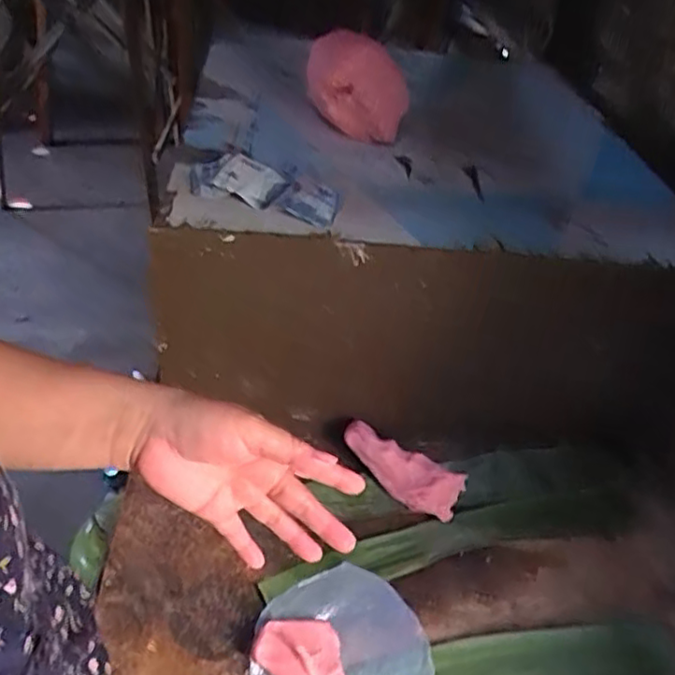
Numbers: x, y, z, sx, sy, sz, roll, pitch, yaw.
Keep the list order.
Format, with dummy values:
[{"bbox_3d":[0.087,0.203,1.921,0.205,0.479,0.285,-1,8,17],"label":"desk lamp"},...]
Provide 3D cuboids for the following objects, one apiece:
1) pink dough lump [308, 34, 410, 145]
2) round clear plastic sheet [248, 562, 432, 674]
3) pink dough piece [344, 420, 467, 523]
[{"bbox_3d":[0.022,-0.278,0.728,0.115,0.090,0.124,5,40,-3],"label":"pink dough lump"},{"bbox_3d":[0.003,0.253,0.523,0.140,0.009,0.138,5,40,-4],"label":"round clear plastic sheet"},{"bbox_3d":[0.061,0.130,0.651,0.129,0.039,0.043,29,44,24],"label":"pink dough piece"}]

